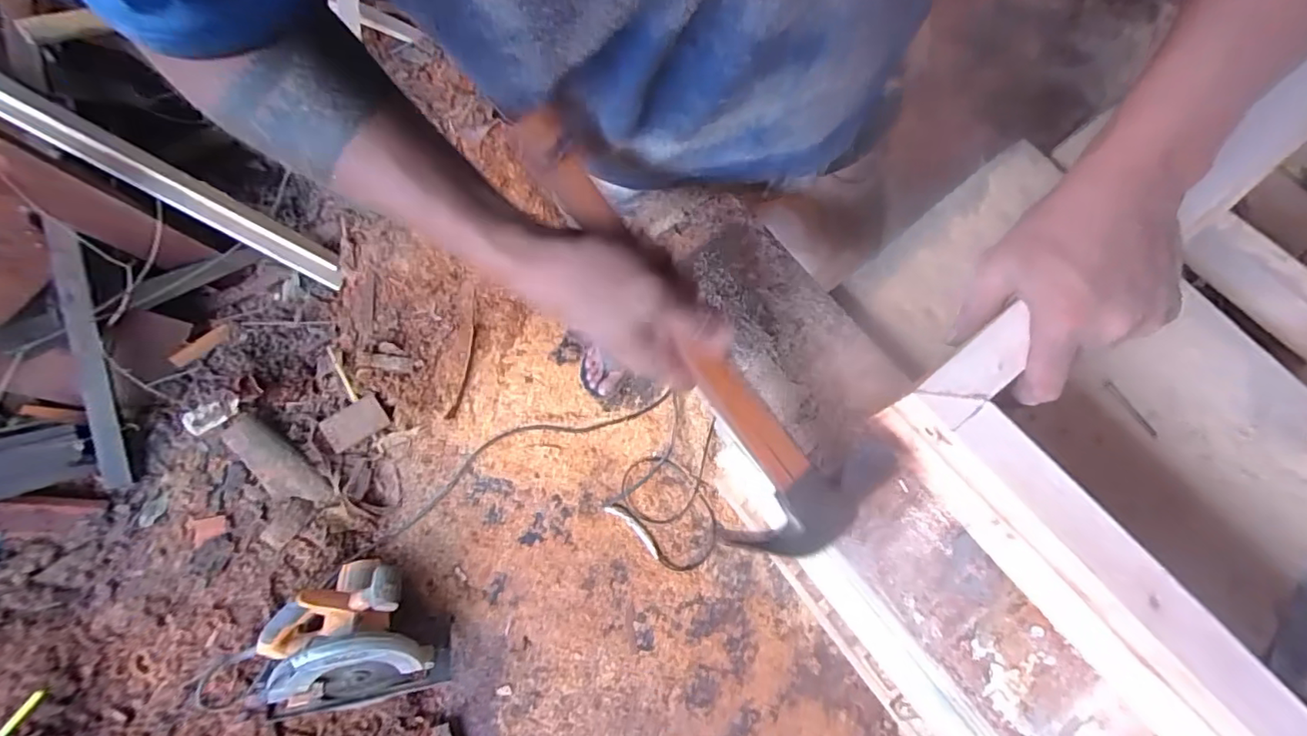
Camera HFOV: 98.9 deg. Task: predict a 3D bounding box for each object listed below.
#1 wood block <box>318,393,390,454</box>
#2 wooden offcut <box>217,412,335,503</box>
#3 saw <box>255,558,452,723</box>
[{"bbox_3d":[-0.663,0.123,1.245,0.127,0.022,0.083,-37,93,-14],"label":"wood block"},{"bbox_3d":[-0.785,0.203,1.167,0.248,0.042,0.081,44,79,-5],"label":"wooden offcut"},{"bbox_3d":[-0.562,0.496,1.036,0.270,0.212,0.251,-10,75,0],"label":"saw"}]

